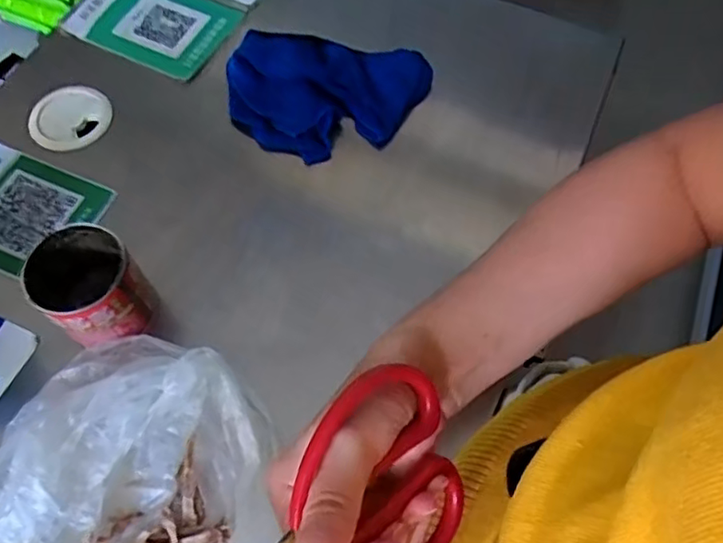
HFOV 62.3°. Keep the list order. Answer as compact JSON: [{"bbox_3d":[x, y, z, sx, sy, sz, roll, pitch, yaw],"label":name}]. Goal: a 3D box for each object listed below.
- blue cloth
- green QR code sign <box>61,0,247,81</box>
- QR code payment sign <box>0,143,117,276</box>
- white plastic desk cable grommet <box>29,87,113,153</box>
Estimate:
[{"bbox_3d":[-0.033,-0.153,0.518,0.164,0.030,0.117,14,65,7],"label":"blue cloth"},{"bbox_3d":[-0.205,-0.245,0.580,0.151,0.009,0.104,25,66,12],"label":"green QR code sign"},{"bbox_3d":[-0.290,-0.053,0.488,0.150,0.006,0.097,21,66,10],"label":"QR code payment sign"},{"bbox_3d":[-0.257,-0.135,0.527,0.067,0.005,0.066,0,64,0],"label":"white plastic desk cable grommet"}]

